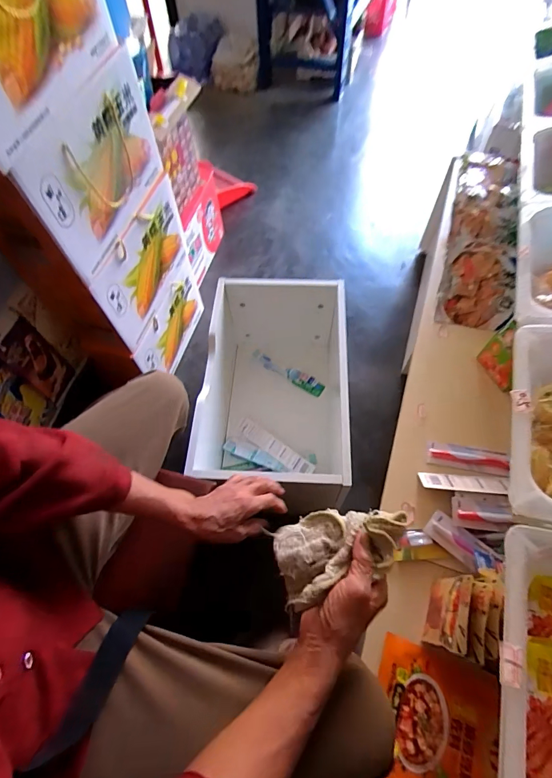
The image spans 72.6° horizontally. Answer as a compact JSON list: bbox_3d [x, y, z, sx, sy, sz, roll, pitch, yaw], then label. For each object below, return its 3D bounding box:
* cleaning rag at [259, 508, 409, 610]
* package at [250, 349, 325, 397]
[{"bbox_3d":[0.070,0.166,0.403,0.140,0.065,0.081,-18,63,-7],"label":"cleaning rag"},{"bbox_3d":[0.030,-0.047,1.036,0.224,0.023,0.041,29,67,16],"label":"package"}]

